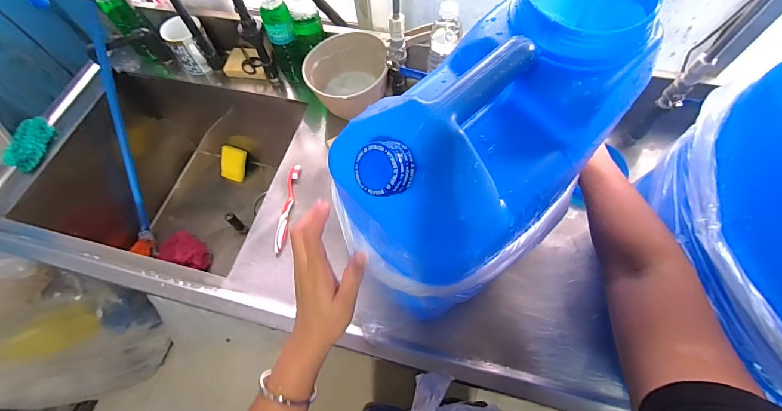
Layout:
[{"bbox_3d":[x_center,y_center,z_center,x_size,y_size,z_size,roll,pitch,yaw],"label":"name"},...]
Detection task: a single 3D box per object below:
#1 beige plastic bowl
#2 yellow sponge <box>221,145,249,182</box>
[{"bbox_3d":[-0.094,-0.276,0.744,0.159,0.090,0.145,-1,63,2],"label":"beige plastic bowl"},{"bbox_3d":[-0.500,-0.131,1.104,0.077,0.027,0.104,12,107,-10],"label":"yellow sponge"}]

